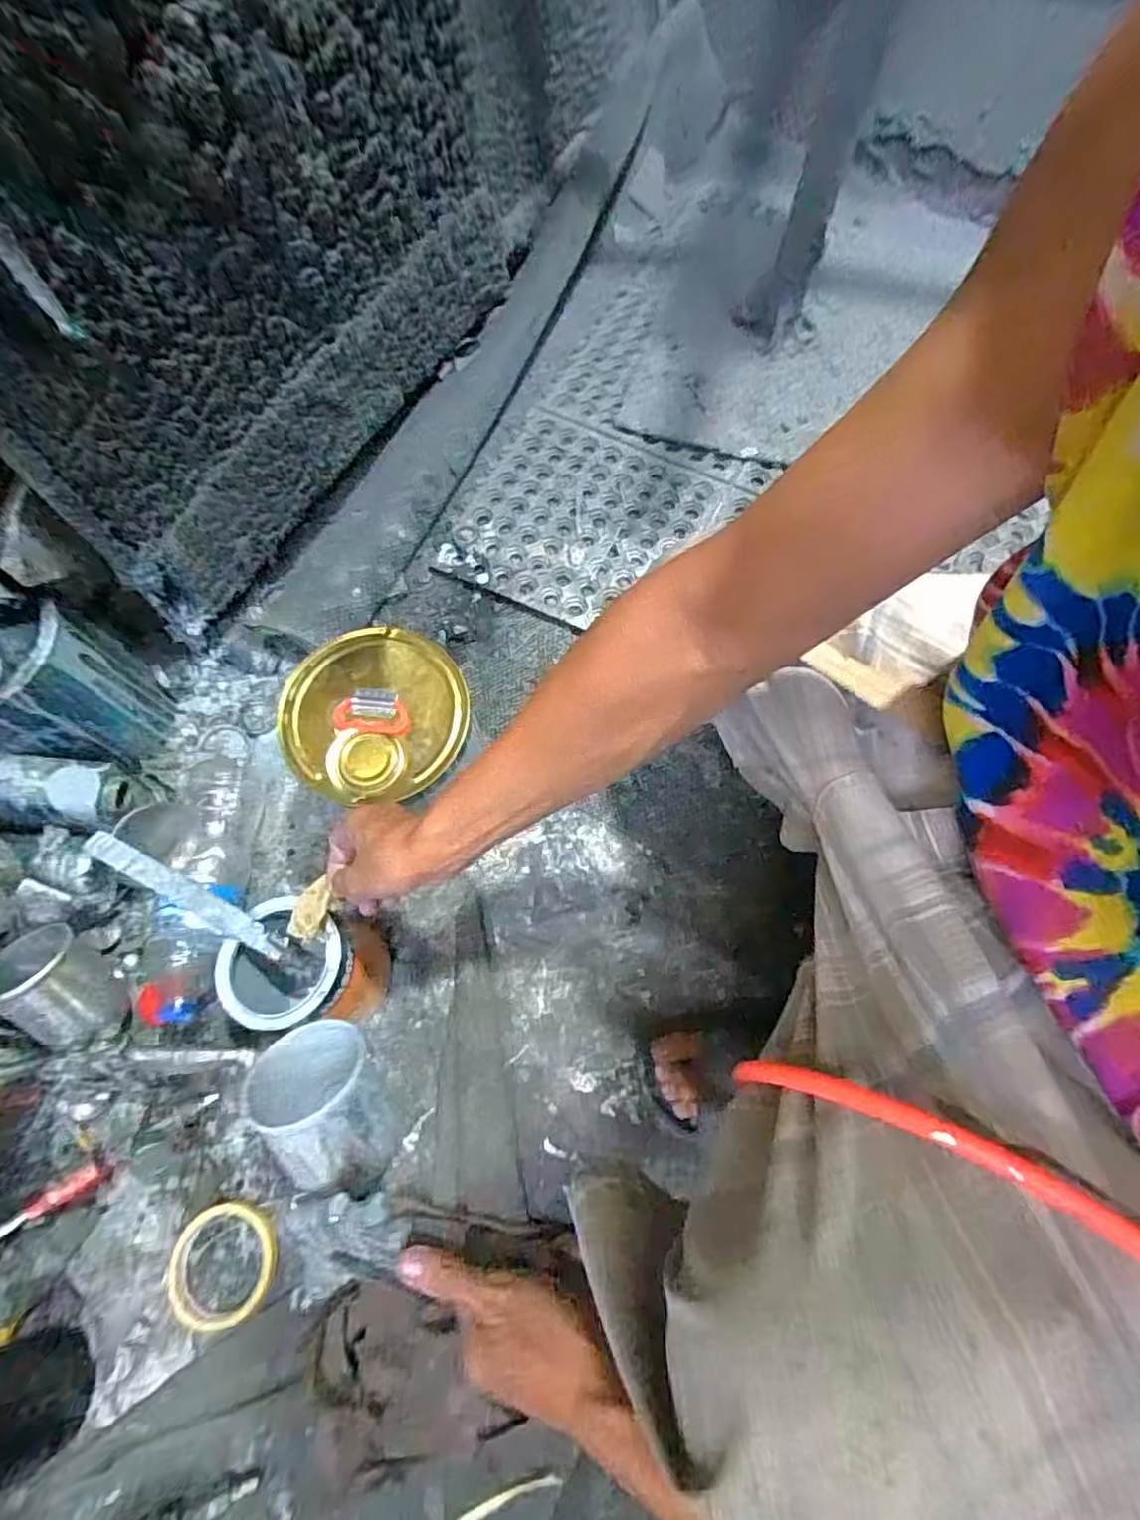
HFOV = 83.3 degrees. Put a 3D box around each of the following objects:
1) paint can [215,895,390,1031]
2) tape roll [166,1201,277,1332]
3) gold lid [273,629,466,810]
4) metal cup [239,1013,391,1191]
[{"bbox_3d":[-0.246,0.196,0.609,0.115,0.135,0.103,8,70,3],"label":"paint can"},{"bbox_3d":[-0.308,0.446,0.567,0.091,0.009,0.089,0,70,0],"label":"tape roll"},{"bbox_3d":[-0.172,-0.043,0.561,0.156,0.017,0.154,-1,68,3],"label":"gold lid"},{"bbox_3d":[-0.172,0.237,0.442,0.075,0.094,0.088,-24,32,-27],"label":"metal cup"}]

